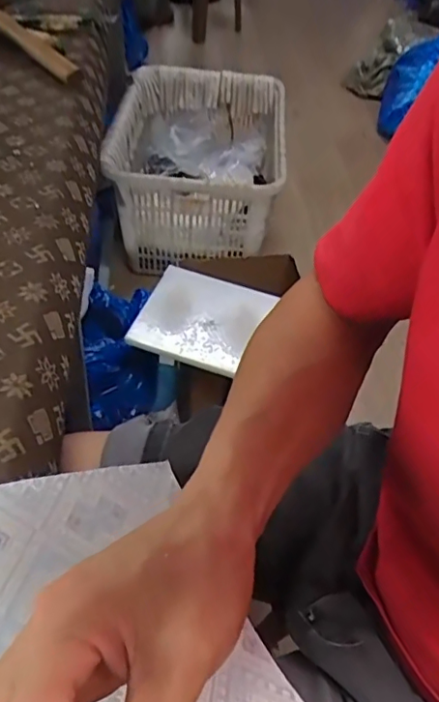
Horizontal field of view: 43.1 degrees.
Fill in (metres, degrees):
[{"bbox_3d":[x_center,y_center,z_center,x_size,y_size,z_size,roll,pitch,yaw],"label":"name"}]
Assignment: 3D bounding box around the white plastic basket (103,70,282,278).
[{"bbox_3d":[-0.059,-0.604,1.765,0.490,0.314,0.737,4,48,-2],"label":"white plastic basket"}]

